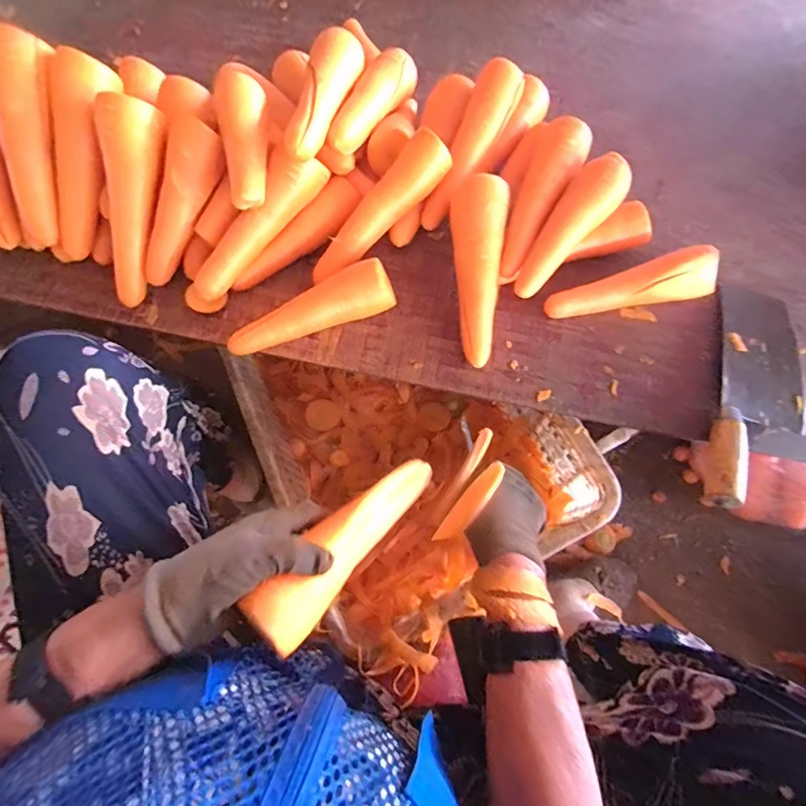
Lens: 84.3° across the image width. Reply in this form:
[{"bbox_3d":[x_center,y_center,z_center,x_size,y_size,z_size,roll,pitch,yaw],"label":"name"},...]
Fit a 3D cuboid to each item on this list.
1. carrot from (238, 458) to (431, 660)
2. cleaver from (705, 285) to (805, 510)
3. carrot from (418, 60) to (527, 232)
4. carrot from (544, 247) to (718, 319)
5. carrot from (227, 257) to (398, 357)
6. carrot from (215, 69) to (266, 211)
[{"bbox_3d":[-0.040,0.109,0.377,0.044,0.038,0.209,37,43,13],"label":"carrot"},{"bbox_3d":[0.377,-0.010,0.461,0.097,0.026,0.263,19,70,7],"label":"cleaver"},{"bbox_3d":[0.079,-0.305,0.527,0.058,0.041,0.216,29,92,10],"label":"carrot"},{"bbox_3d":[0.251,-0.134,0.493,0.178,0.049,0.043,-7,70,-3],"label":"carrot"},{"bbox_3d":[-0.102,-0.103,0.489,0.183,0.054,0.045,-17,70,-6],"label":"carrot"},{"bbox_3d":[-0.166,-0.271,0.462,0.049,0.042,0.138,-4,94,-2],"label":"carrot"}]

